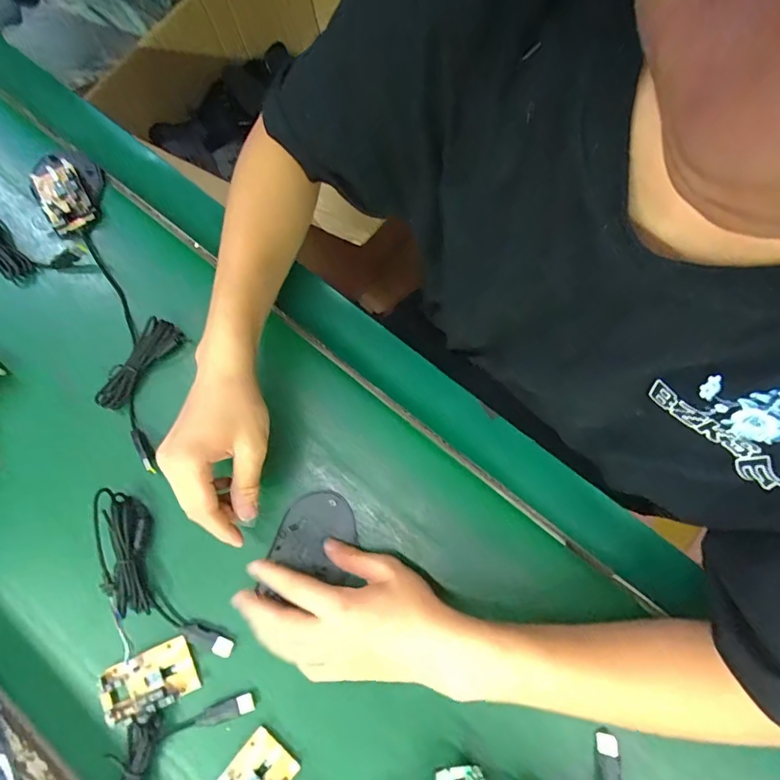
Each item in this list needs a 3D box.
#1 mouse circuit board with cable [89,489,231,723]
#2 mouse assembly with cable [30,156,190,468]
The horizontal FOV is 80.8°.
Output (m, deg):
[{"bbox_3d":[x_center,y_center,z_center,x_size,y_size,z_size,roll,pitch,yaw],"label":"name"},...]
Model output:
[{"bbox_3d":[-0.227,0.186,0.396,0.103,0.022,0.173,-39,78,-7],"label":"mouse circuit board with cable"},{"bbox_3d":[-0.291,-0.110,0.476,0.088,0.043,0.387,-30,77,-5],"label":"mouse assembly with cable"}]

